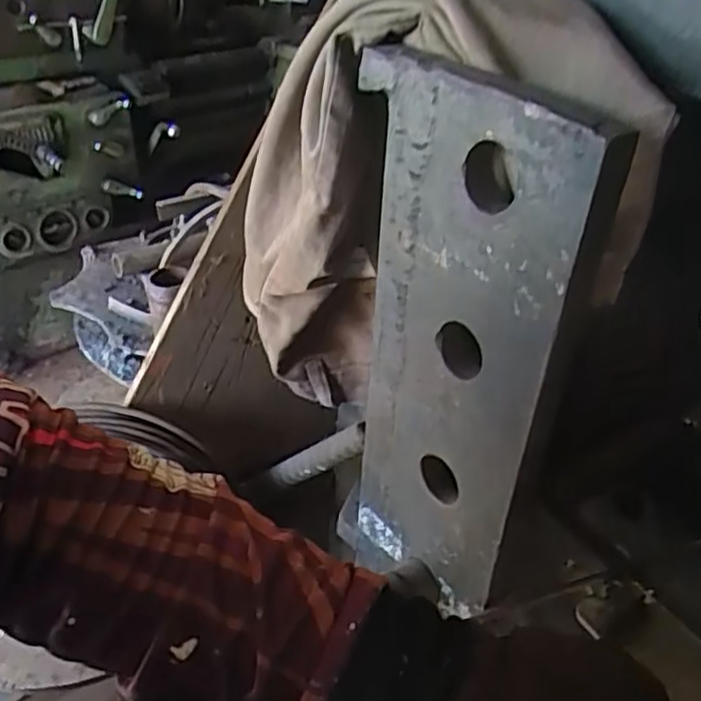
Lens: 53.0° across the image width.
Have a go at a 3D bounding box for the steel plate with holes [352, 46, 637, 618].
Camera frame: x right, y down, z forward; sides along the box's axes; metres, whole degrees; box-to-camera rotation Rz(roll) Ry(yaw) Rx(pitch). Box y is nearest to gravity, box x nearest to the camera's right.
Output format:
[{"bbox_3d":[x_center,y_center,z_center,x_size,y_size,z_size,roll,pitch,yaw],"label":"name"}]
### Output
[{"bbox_3d":[0.052,0.017,0.386,0.018,0.316,0.131,-25,43,-34],"label":"steel plate with holes"}]

